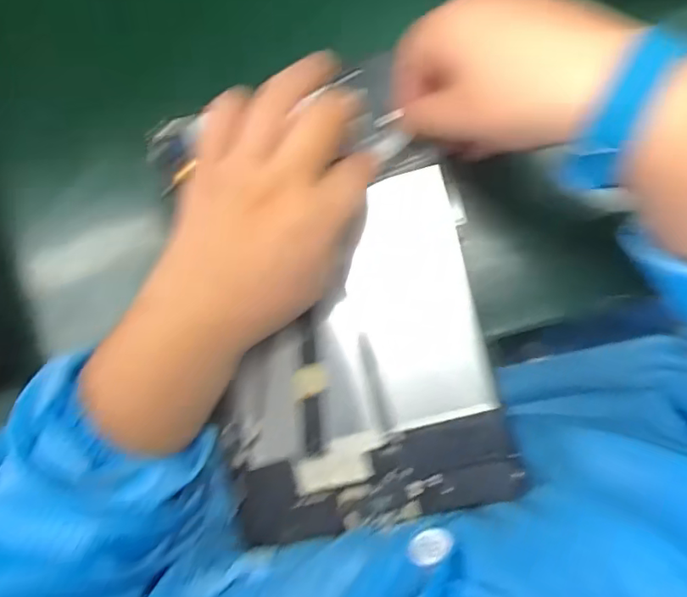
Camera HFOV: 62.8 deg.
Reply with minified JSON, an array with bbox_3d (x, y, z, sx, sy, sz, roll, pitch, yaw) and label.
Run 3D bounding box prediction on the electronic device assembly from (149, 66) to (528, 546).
[{"bbox_3d":[-0.005,0.002,0.296,0.147,0.011,0.227,-15,85,7],"label":"electronic device assembly"}]

